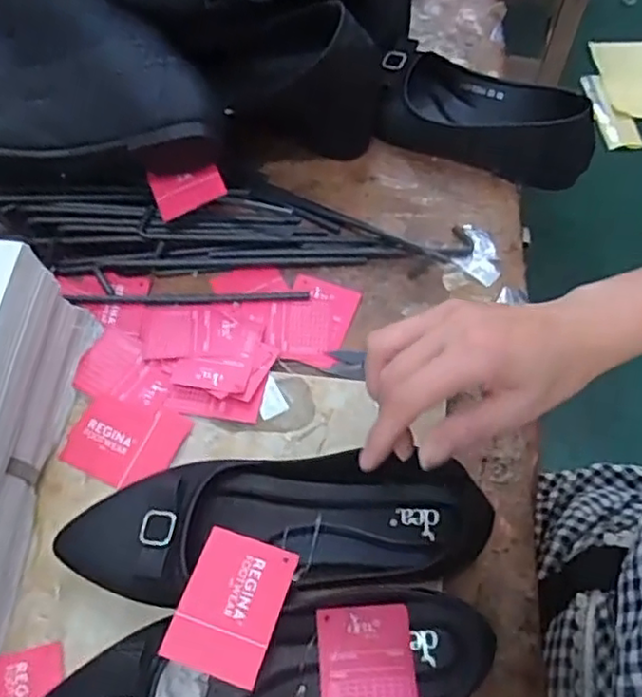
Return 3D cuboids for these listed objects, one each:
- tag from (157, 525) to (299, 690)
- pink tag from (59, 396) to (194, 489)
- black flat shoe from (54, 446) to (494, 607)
[{"bbox_3d":[-0.051,0.144,0.372,0.054,0.004,0.075,16,59,9],"label":"tag"},{"bbox_3d":[-0.137,0.064,0.458,0.073,0.005,0.061,23,65,10],"label":"pink tag"},{"bbox_3d":[-0.028,0.107,0.419,0.258,0.042,0.089,-1,63,-6],"label":"black flat shoe"}]

